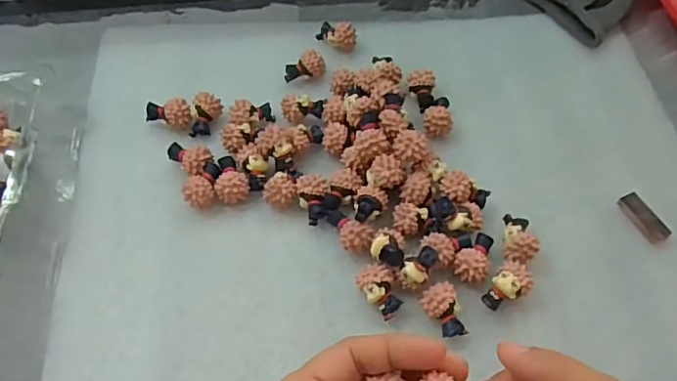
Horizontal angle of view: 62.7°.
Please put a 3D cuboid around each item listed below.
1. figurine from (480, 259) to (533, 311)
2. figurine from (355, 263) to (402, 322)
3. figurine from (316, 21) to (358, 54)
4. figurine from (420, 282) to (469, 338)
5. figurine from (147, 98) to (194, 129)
[{"bbox_3d":[0.096,0.056,0.313,0.018,0.017,0.030,35,66,21],"label":"figurine"},{"bbox_3d":[0.023,0.058,0.313,0.021,0.020,0.028,-14,59,-6],"label":"figurine"},{"bbox_3d":[-0.002,-0.117,0.426,0.031,0.021,0.018,13,60,10],"label":"figurine"},{"bbox_3d":[0.057,0.067,0.307,0.019,0.019,0.030,-24,61,-11],"label":"figurine"},{"bbox_3d":[-0.116,-0.053,0.387,0.031,0.017,0.017,11,60,9],"label":"figurine"}]

